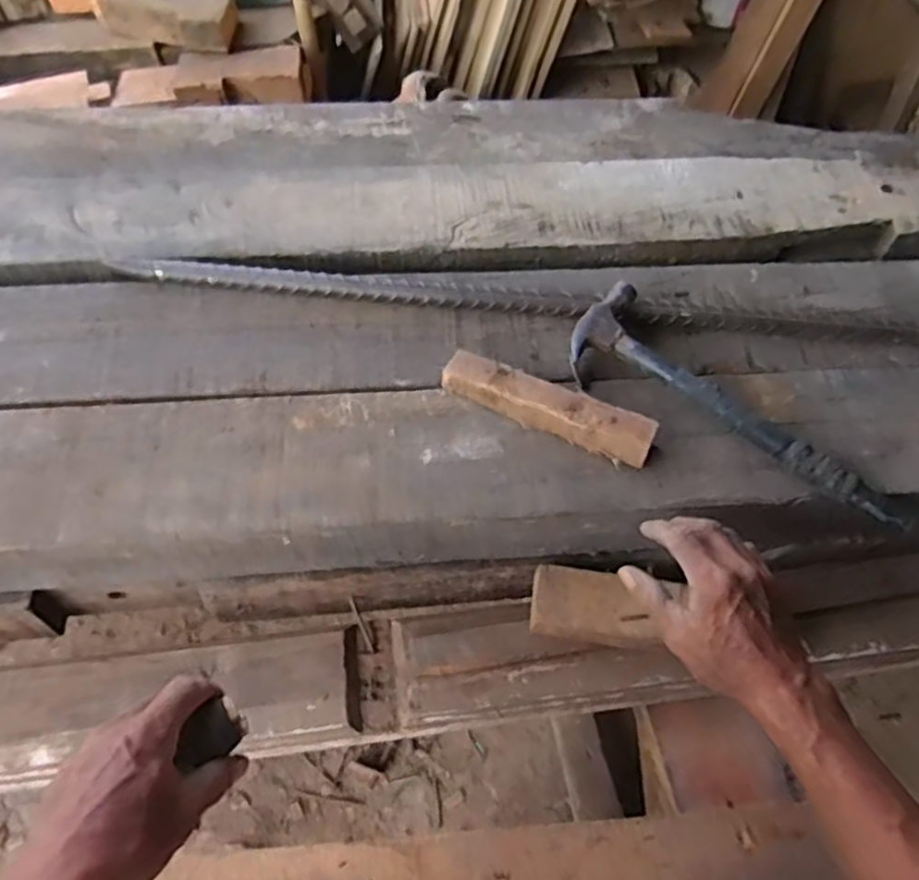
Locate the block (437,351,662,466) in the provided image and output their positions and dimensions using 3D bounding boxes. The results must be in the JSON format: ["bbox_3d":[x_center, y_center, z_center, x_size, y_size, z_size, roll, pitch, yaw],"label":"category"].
[{"bbox_3d":[0.080,-0.032,0.662,0.197,0.032,0.039,24,59,14],"label":"block"}]

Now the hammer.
[{"bbox_3d":[0.255,-0.032,0.661,0.332,0.040,0.099,32,61,19],"label":"hammer"}]

